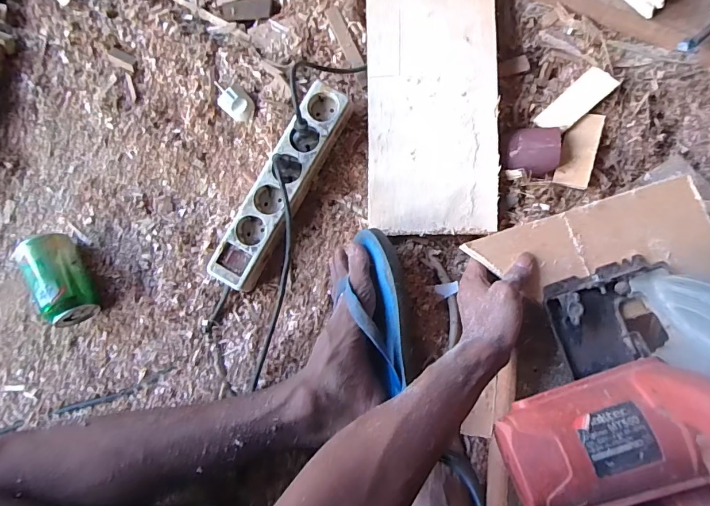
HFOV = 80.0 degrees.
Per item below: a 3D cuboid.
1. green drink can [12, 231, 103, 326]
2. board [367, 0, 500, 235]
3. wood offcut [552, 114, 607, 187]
[{"bbox_3d":[-0.379,0.032,0.540,0.059,0.059,0.118,-29,85,3],"label":"green drink can"},{"bbox_3d":[0.094,-0.182,0.515,0.153,0.008,0.313,0,88,7],"label":"board"},{"bbox_3d":[0.272,-0.126,0.514,0.039,0.008,0.095,15,83,19],"label":"wood offcut"}]

